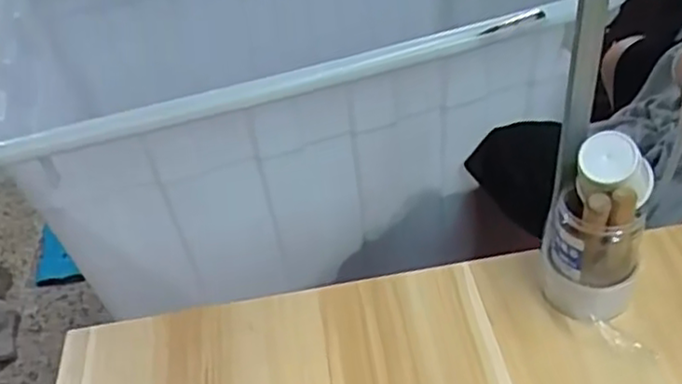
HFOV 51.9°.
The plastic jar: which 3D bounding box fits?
[{"bbox_3d":[0.229,0.033,0.627,0.081,0.185,0.073,7,44,18],"label":"plastic jar"}]

